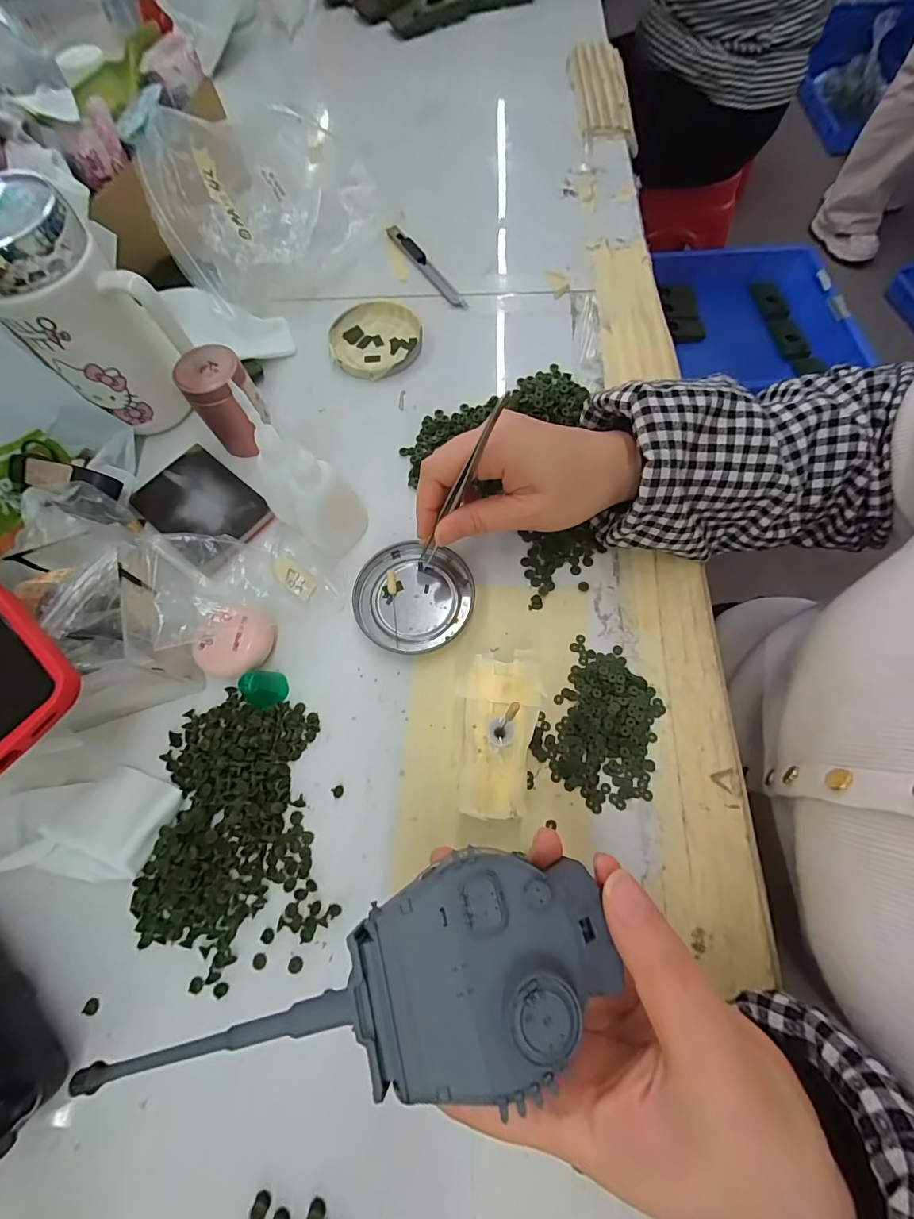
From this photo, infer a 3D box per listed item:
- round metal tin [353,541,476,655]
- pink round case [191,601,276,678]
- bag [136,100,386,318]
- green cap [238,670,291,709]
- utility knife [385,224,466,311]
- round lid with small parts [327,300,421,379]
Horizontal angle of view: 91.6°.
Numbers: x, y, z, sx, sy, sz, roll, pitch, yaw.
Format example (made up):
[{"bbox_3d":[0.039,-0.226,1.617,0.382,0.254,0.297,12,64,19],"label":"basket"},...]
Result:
[{"bbox_3d":[-0.028,-0.010,0.298,0.077,0.007,0.075,-1,69,2],"label":"round metal tin"},{"bbox_3d":[-0.139,0.020,0.280,0.040,0.025,0.048,36,75,14],"label":"pink round case"},{"bbox_3d":[-0.157,-0.360,0.391,0.203,0.092,0.131,-30,71,-9],"label":"bag"},{"bbox_3d":[-0.118,0.047,0.271,0.019,0.024,0.020,-1,69,2],"label":"green cap"},{"bbox_3d":[-0.030,-0.324,0.418,0.012,0.009,0.130,-31,71,-9],"label":"utility knife"},{"bbox_3d":[-0.070,-0.234,0.385,0.076,0.009,0.083,-5,69,1],"label":"round lid with small parts"}]

